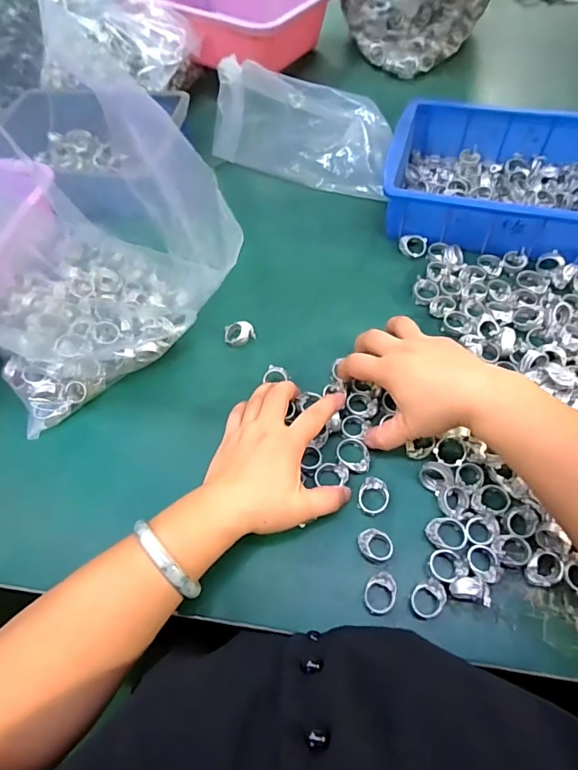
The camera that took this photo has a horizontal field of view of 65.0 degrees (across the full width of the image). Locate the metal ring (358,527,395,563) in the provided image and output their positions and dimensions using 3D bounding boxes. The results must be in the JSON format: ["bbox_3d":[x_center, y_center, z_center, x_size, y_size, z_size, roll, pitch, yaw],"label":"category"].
[{"bbox_3d":[0.069,0.127,0.360,0.028,0.010,0.023,25,66,17],"label":"metal ring"}]

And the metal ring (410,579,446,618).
[{"bbox_3d":[0.104,0.160,0.341,0.023,0.014,0.027,21,64,15],"label":"metal ring"}]

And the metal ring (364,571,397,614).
[{"bbox_3d":[0.069,0.157,0.343,0.022,0.009,0.030,18,64,13],"label":"metal ring"}]

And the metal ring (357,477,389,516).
[{"bbox_3d":[0.071,0.093,0.379,0.025,0.010,0.030,3,61,6],"label":"metal ring"}]

